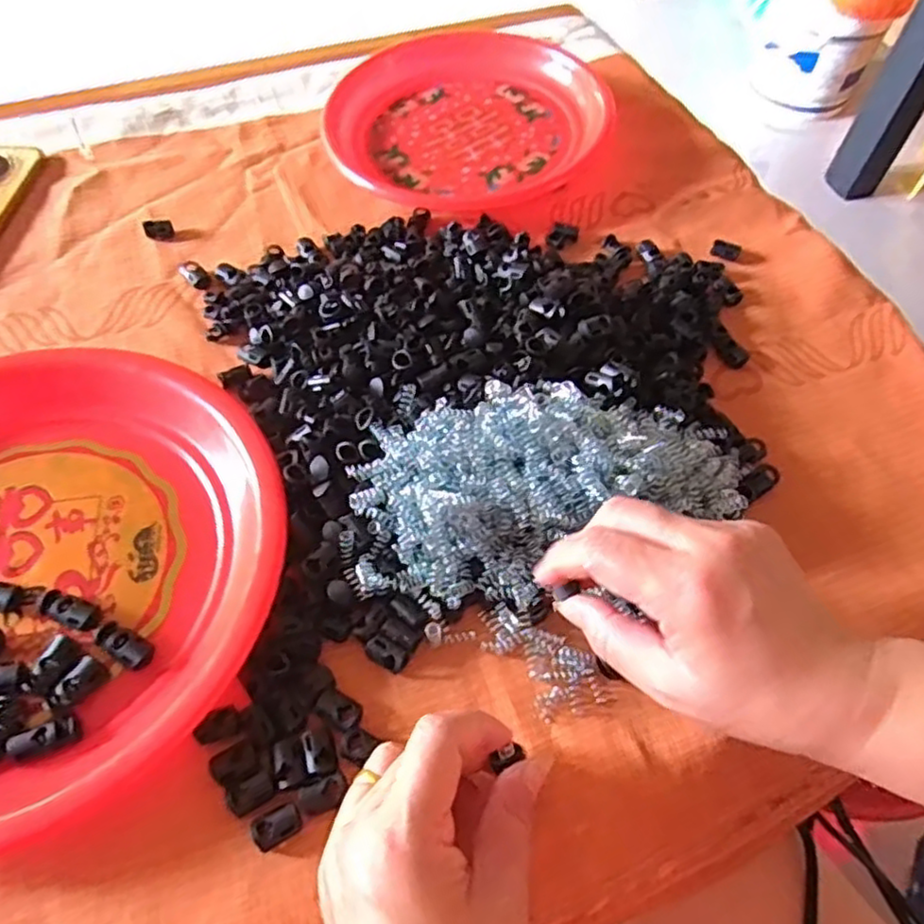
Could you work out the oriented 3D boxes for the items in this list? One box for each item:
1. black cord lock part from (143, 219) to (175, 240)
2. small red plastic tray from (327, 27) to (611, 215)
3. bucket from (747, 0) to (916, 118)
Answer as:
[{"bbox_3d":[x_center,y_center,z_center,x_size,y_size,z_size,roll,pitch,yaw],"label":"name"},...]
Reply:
[{"bbox_3d":[-0.219,-0.168,0.491,0.020,0.008,0.015,-17,63,-14],"label":"black cord lock part"},{"bbox_3d":[0.006,-0.280,0.550,0.185,0.035,0.199,36,63,19],"label":"small red plastic tray"},{"bbox_3d":[0.749,-0.911,1.412,0.249,0.265,0.218,24,60,12],"label":"bucket"}]

